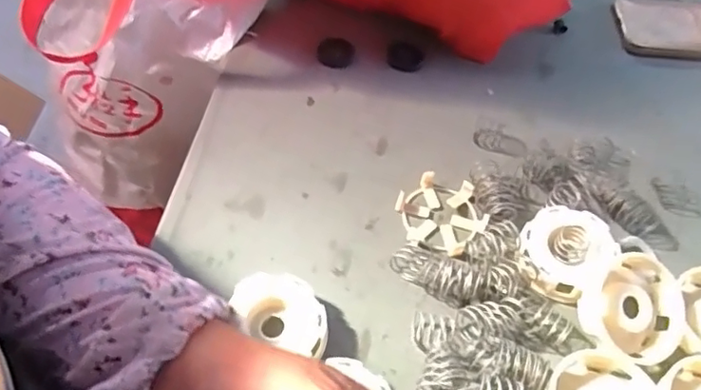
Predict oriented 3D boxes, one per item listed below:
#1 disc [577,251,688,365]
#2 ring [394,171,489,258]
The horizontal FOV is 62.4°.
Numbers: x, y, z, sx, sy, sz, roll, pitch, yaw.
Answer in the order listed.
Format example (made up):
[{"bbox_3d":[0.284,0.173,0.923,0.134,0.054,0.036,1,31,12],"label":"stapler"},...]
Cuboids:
[{"bbox_3d":[0.186,0.074,0.378,0.069,0.028,0.064,-33,83,-30],"label":"disc"},{"bbox_3d":[0.066,0.014,0.427,0.066,0.011,0.060,2,54,-3],"label":"ring"}]

